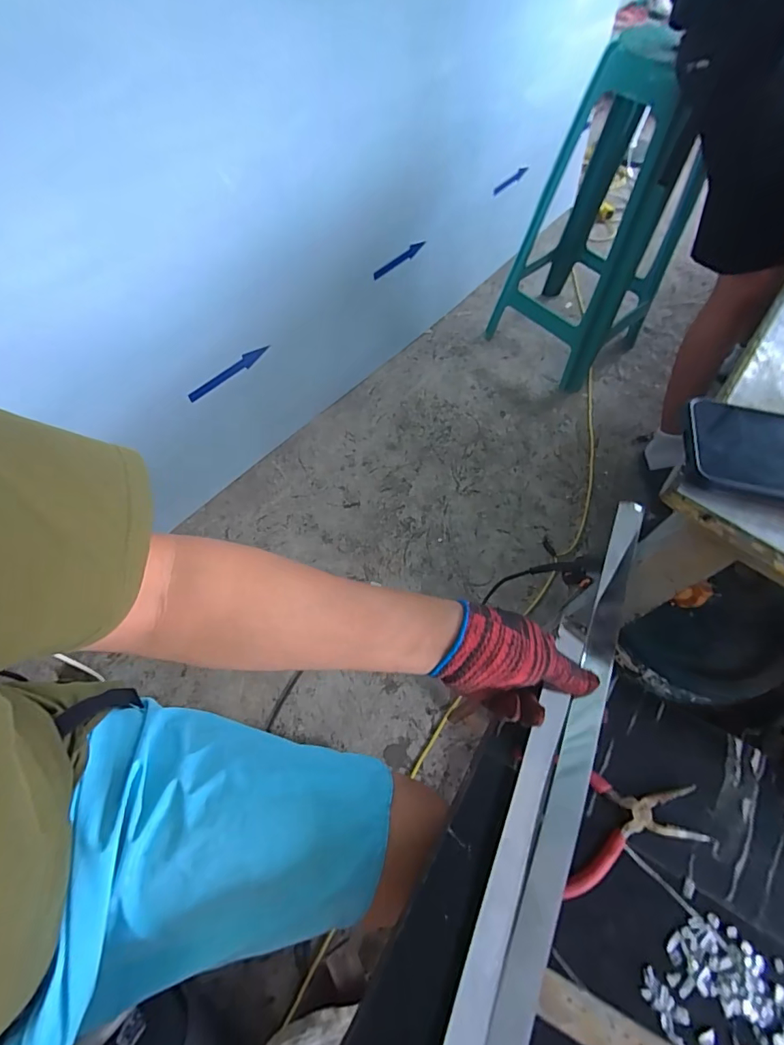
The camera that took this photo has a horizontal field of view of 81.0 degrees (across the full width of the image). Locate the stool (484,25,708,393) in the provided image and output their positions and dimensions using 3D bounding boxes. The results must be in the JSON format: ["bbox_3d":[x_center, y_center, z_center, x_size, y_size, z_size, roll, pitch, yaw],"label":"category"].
[{"bbox_3d":[0.599,-0.818,1.256,0.432,0.713,0.362,-39,68,-22],"label":"stool"}]

